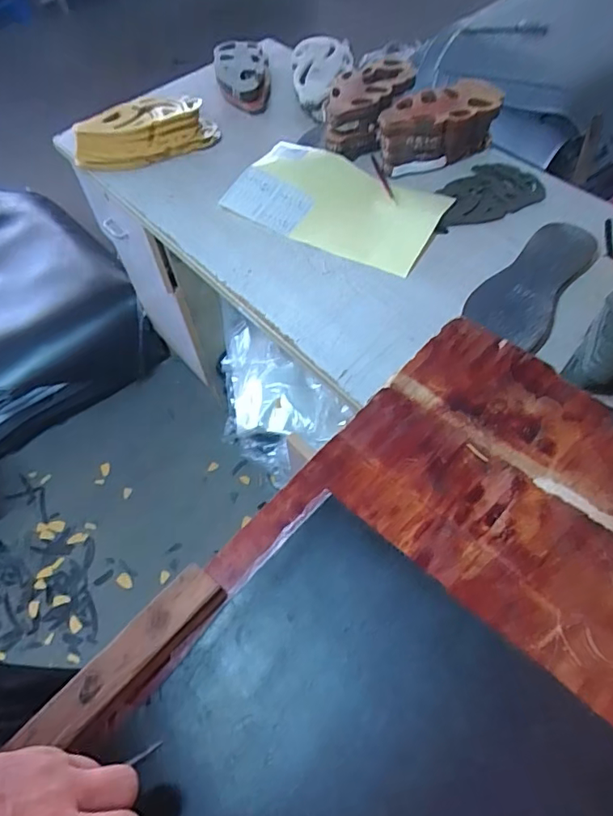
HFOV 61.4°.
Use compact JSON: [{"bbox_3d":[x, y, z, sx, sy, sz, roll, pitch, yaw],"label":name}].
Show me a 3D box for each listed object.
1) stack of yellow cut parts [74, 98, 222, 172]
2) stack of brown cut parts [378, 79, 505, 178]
[{"bbox_3d":[-0.309,-0.526,0.986,0.274,0.081,0.116,-13,57,-4],"label":"stack of yellow cut parts"},{"bbox_3d":[0.225,-0.480,0.887,0.200,0.097,0.091,-19,57,-8],"label":"stack of brown cut parts"}]

